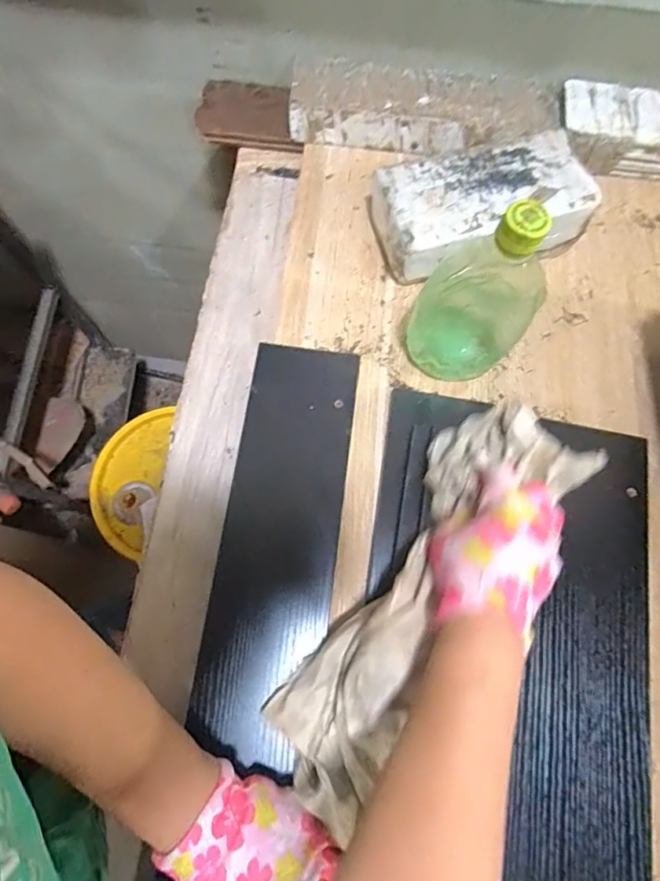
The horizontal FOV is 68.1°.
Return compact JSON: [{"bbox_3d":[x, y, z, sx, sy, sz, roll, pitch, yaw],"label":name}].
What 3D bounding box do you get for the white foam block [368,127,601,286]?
[{"bbox_3d":[0.150,-0.234,0.497,0.210,0.068,0.108,-14,73,-7],"label":"white foam block"}]

